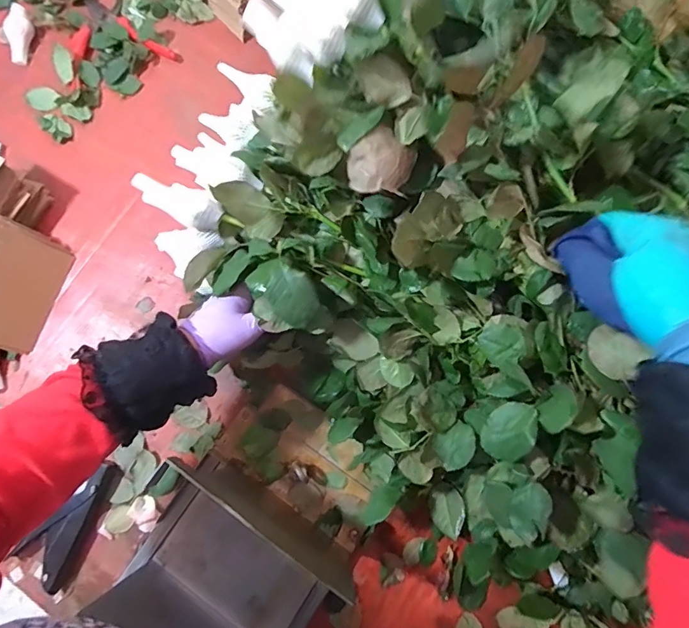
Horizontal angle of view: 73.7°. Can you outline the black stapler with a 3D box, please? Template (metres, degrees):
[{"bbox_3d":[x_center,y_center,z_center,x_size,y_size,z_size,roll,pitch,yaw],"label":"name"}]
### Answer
[{"bbox_3d":[-0.327,0.251,0.554,0.061,0.025,0.142,33,80,7],"label":"black stapler"}]

